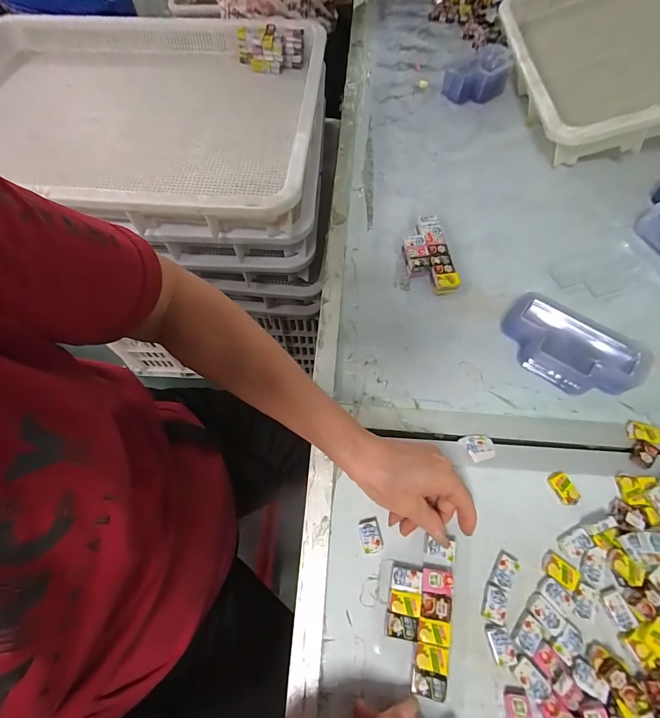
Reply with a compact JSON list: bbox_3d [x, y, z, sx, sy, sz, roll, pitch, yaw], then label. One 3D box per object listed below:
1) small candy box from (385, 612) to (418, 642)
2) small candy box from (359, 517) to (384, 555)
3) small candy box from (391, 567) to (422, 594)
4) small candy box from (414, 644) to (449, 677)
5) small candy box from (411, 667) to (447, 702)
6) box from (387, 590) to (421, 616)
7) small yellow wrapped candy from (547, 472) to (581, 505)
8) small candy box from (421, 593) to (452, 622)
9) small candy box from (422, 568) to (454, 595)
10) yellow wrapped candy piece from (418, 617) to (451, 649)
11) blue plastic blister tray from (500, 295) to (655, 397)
[{"bbox_3d":[0.059,0.221,0.294,0.026,0.010,0.017,9,63,5],"label":"small candy box"},{"bbox_3d":[0.037,0.161,0.326,0.019,0.006,0.028,-11,63,-5],"label":"small candy box"},{"bbox_3d":[0.066,0.192,0.311,0.025,0.011,0.017,8,63,5],"label":"small candy box"},{"bbox_3d":[0.081,0.239,0.286,0.026,0.006,0.018,12,64,7],"label":"small candy box"},{"bbox_3d":[0.077,0.257,0.281,0.027,0.009,0.019,13,64,7],"label":"small candy box"},{"bbox_3d":[0.063,0.207,0.304,0.026,0.010,0.016,10,63,5],"label":"box"},{"bbox_3d":[0.224,0.125,0.342,0.018,0.008,0.030,-24,65,-11],"label":"small yellow wrapped candy"},{"bbox_3d":[0.089,0.209,0.302,0.025,0.008,0.017,9,63,5],"label":"small candy box"},{"bbox_3d":[0.093,0.193,0.310,0.027,0.007,0.017,6,63,4],"label":"small candy box"},{"bbox_3d":[0.086,0.225,0.295,0.027,0.010,0.017,10,63,6],"label":"yellow wrapped candy piece"},{"bbox_3d":[0.259,-0.008,0.396,0.138,0.041,0.079,36,69,17],"label":"blue plastic blister tray"}]

